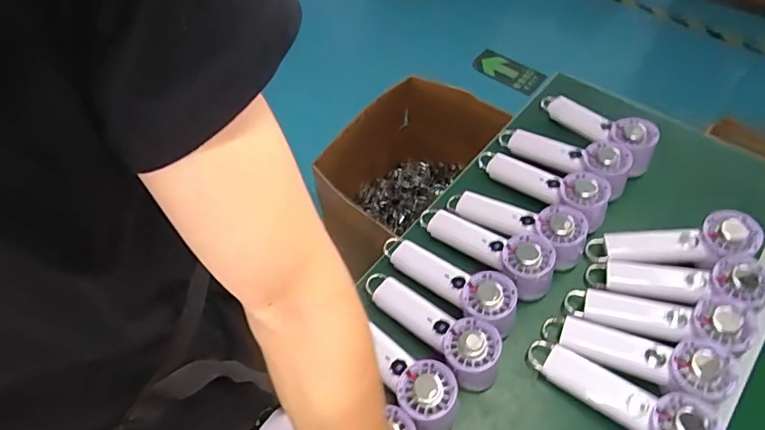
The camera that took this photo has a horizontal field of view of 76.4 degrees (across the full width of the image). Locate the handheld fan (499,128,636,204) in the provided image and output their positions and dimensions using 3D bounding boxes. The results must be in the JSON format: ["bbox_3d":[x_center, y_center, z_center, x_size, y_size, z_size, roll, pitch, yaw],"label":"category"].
[{"bbox_3d":[0.278,-0.089,0.755,0.206,0.053,0.083,26,59,38],"label":"handheld fan"}]

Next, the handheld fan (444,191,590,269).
[{"bbox_3d":[0.180,0.017,0.684,0.199,0.066,0.074,20,57,33],"label":"handheld fan"}]

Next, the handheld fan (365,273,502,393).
[{"bbox_3d":[0.062,0.136,0.607,0.069,0.059,0.197,-41,48,-23],"label":"handheld fan"}]

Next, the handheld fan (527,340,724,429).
[{"bbox_3d":[0.260,0.205,0.543,0.199,0.058,0.065,24,58,39],"label":"handheld fan"}]

